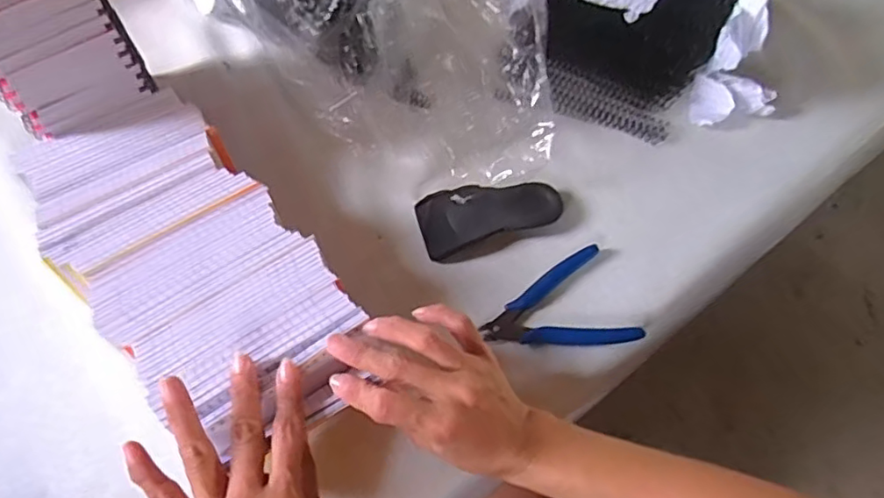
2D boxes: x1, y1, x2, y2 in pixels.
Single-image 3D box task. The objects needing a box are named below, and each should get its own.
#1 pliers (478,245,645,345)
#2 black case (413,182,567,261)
[{"bbox_3d":[0.086,0.046,0.471,0.111,0.010,0.083,-13,60,-9],"label":"pliers"},{"bbox_3d":[0.040,-0.033,0.518,0.117,0.022,0.056,-15,61,-10],"label":"black case"}]

